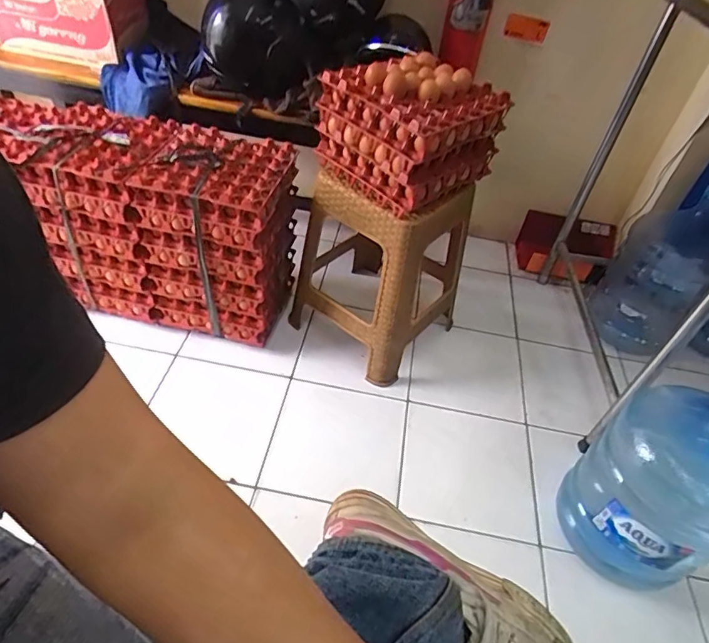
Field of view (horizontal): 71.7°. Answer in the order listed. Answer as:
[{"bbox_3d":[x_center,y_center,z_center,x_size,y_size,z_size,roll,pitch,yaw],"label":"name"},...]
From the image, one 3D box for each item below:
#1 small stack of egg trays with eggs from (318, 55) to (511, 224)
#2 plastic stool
[{"bbox_3d":[0.111,-0.410,1.039,0.246,0.228,0.302,-27,54,-30],"label":"small stack of egg trays with eggs"},{"bbox_3d":[0.059,-0.165,1.291,0.365,0.485,0.334,33,51,23],"label":"plastic stool"}]

